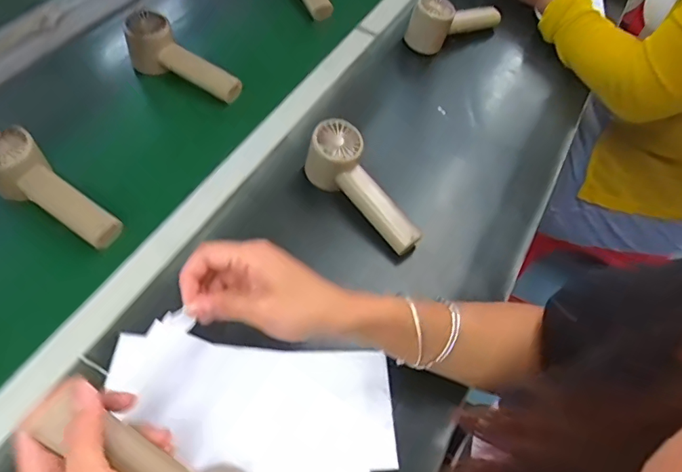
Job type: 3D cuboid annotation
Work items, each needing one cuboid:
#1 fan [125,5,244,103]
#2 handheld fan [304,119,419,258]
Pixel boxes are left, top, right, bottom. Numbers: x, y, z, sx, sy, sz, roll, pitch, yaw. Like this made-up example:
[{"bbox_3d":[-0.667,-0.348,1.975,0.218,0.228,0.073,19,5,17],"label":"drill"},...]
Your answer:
[{"bbox_3d":[-0.203,-0.221,0.607,0.167,0.050,0.058,33,59,17],"label":"fan"},{"bbox_3d":[0.025,-0.051,0.530,0.053,0.059,0.161,-38,84,-26],"label":"handheld fan"}]

